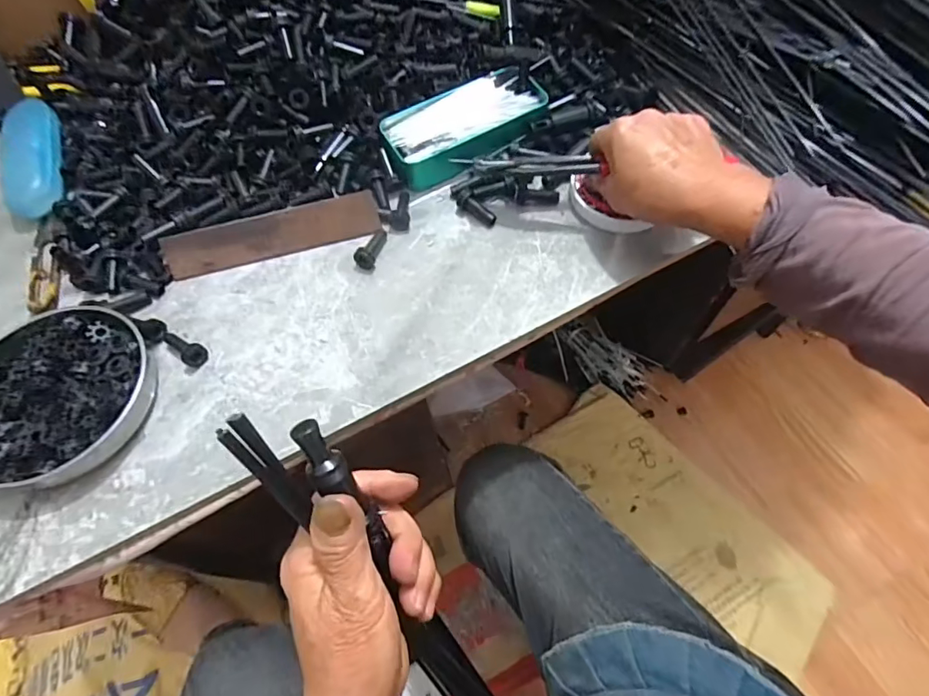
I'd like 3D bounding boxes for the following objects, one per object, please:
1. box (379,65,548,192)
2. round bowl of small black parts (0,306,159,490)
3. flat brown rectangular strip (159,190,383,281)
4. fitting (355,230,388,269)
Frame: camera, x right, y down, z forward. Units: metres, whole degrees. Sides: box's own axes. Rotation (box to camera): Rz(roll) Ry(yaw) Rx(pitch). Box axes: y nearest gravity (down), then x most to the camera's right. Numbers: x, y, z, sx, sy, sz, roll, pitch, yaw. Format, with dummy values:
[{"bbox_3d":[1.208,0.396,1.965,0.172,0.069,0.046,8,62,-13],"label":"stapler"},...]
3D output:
[{"bbox_3d":[0.002,-0.208,0.474,0.150,0.029,0.073,-27,64,-10],"label":"box"},{"bbox_3d":[-0.299,0.032,0.371,0.135,0.030,0.131,-2,62,3],"label":"round bowl of small black parts"},{"bbox_3d":[-0.163,-0.097,0.435,0.178,0.006,0.036,-15,101,-6],"label":"flat brown rectangular strip"},{"bbox_3d":[-0.078,-0.085,0.430,0.017,0.017,0.042,15,49,11],"label":"fitting"}]

